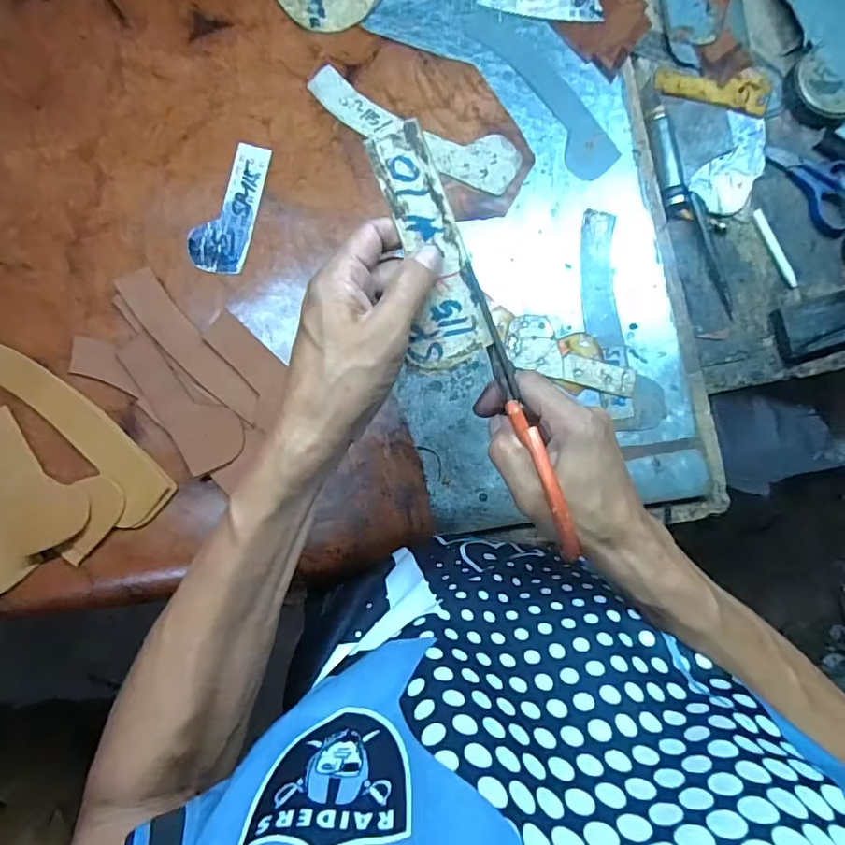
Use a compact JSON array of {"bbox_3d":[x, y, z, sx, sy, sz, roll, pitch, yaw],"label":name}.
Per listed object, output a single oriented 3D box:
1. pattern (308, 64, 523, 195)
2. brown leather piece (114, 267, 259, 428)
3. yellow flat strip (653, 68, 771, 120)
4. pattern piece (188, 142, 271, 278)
[{"bbox_3d":[-0.008,-0.275,0.510,0.207,0.004,0.056,20,84,-2],"label":"pattern"},{"bbox_3d":[-0.204,-0.065,0.474,0.034,0.005,0.161,-41,92,-15],"label":"brown leather piece"},{"bbox_3d":[0.301,-0.346,0.556,0.119,0.010,0.049,10,84,-3],"label":"yellow flat strip"},{"bbox_3d":[-0.175,-0.197,0.491,0.050,0.005,0.122,17,84,-2],"label":"pattern piece"}]

